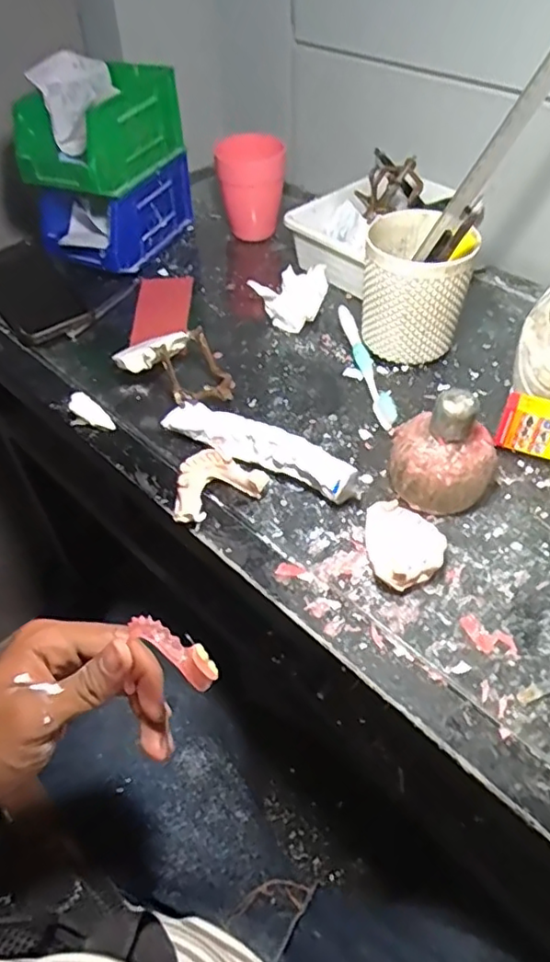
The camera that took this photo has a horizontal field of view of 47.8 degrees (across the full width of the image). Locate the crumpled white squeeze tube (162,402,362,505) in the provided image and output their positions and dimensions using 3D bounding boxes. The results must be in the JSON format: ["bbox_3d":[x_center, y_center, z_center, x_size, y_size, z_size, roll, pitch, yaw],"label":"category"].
[{"bbox_3d":[-0.011,-0.027,0.512,0.174,0.028,0.038,21,55,21],"label":"crumpled white squeeze tube"}]

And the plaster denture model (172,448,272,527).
[{"bbox_3d":[-0.048,0.003,0.487,0.075,0.026,0.049,-25,53,-15],"label":"plaster denture model"}]

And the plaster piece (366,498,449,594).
[{"bbox_3d":[0.094,0.046,0.446,0.051,0.020,0.066,-7,50,-1],"label":"plaster piece"}]

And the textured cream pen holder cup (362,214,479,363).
[{"bbox_3d":[0.131,-0.180,0.576,0.088,0.106,0.093,-2,50,3],"label":"textured cream pen holder cup"}]

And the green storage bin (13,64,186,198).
[{"bbox_3d":[-0.184,-0.372,0.663,0.098,0.087,0.184,20,55,20],"label":"green storage bin"}]

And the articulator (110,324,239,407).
[{"bbox_3d":[-0.090,-0.102,0.555,0.097,0.046,0.067,-15,51,-7],"label":"articulator"}]

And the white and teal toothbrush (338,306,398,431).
[{"bbox_3d":[0.086,-0.114,0.592,0.020,0.010,0.180,-10,51,-4],"label":"white and teal toothbrush"}]

